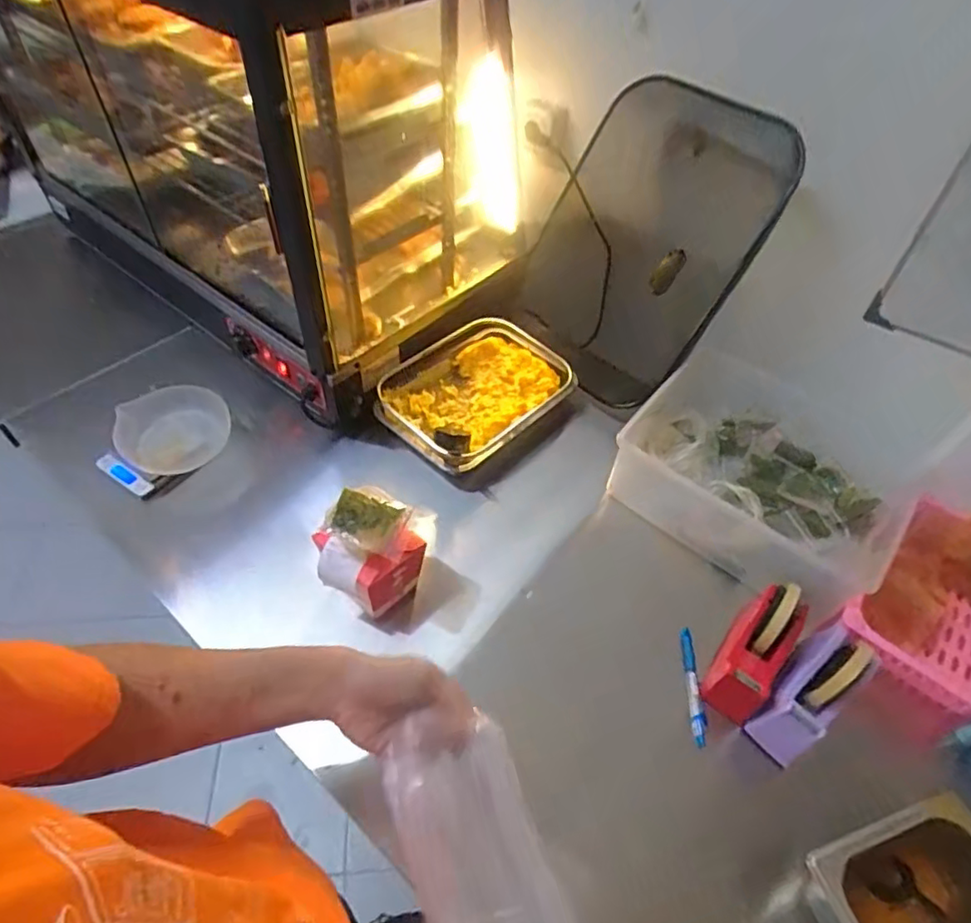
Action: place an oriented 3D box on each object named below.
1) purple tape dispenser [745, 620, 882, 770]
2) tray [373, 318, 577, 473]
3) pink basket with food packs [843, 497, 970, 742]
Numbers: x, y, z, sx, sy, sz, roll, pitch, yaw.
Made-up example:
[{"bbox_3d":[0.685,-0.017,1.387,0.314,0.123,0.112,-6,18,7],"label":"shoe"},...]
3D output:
[{"bbox_3d":[0.371,0.253,0.682,0.057,0.074,0.174,38,73,25],"label":"purple tape dispenser"},{"bbox_3d":[-0.010,-0.103,0.991,0.317,0.093,0.214,-36,61,-28],"label":"tray"},{"bbox_3d":[0.607,0.193,0.796,0.288,0.082,0.190,-36,61,-29],"label":"pink basket with food packs"}]

